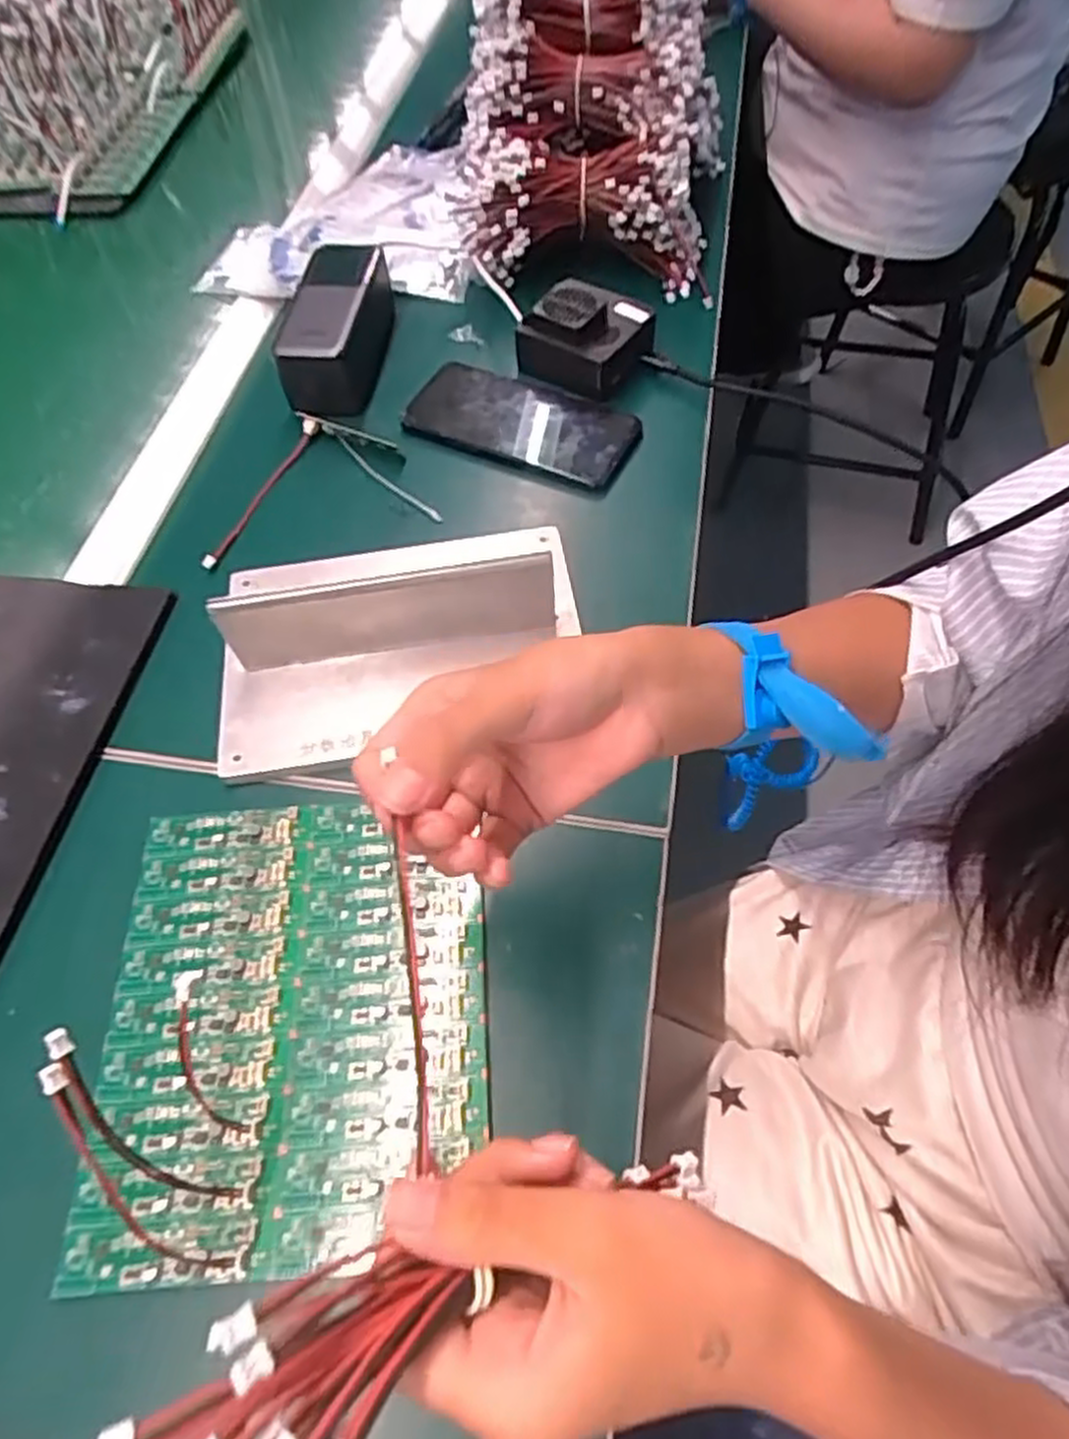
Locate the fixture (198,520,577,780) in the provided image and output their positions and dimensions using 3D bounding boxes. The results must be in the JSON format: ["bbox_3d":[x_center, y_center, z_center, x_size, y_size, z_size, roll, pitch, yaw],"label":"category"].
[{"bbox_3d":[-0.078,-0.055,0.427,0.193,0.061,0.139,-8,59,-2],"label":"fixture"}]

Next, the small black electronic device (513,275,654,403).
[{"bbox_3d":[0.038,-0.276,0.560,0.083,0.046,0.072,29,65,18],"label":"small black electronic device"}]

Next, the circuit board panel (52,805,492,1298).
[{"bbox_3d":[-0.105,0.129,0.347,0.165,0.009,0.192,-4,59,0],"label":"circuit board panel"}]

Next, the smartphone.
[{"bbox_3d":[-0.008,-0.208,0.542,0.158,0.014,0.083,22,63,14],"label":"smartphone"}]

